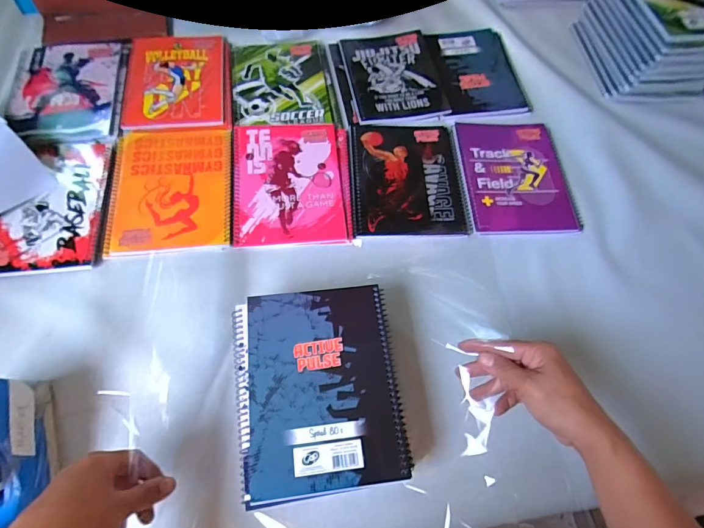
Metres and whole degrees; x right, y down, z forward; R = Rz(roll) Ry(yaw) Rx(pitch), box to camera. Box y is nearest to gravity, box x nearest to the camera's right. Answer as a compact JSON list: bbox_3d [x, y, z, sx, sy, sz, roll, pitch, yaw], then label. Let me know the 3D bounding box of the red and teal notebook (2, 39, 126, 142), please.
[{"bbox_3d":[-0.432,-0.271,0.620,0.149,0.010,0.207,-7,66,-7],"label":"red and teal notebook"}]

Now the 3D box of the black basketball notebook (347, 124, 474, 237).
[{"bbox_3d":[0.080,-0.127,0.582,0.159,0.006,0.197,-2,65,-4],"label":"black basketball notebook"}]

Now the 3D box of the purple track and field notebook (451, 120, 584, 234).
[{"bbox_3d":[0.244,-0.134,0.595,0.163,0.007,0.202,-2,65,-5],"label":"purple track and field notebook"}]

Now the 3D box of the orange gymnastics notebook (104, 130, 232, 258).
[{"bbox_3d":[-0.247,-0.107,0.552,0.157,0.007,0.204,-5,65,-6],"label":"orange gymnastics notebook"}]

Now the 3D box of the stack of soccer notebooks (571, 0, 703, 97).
[{"bbox_3d":[0.505,-0.392,0.678,0.173,0.111,0.211,-9,66,-8],"label":"stack of soccer notebooks"}]

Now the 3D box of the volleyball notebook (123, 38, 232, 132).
[{"bbox_3d":[-0.272,-0.291,0.641,0.161,0.007,0.204,-5,65,-6],"label":"volleyball notebook"}]

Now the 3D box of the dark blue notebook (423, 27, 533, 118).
[{"bbox_3d":[0.215,-0.329,0.682,0.147,0.008,0.206,-5,65,-6],"label":"dark blue notebook"}]

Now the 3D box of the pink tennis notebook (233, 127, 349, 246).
[{"bbox_3d":[-0.090,-0.117,0.565,0.147,0.008,0.194,-5,65,-6],"label":"pink tennis notebook"}]

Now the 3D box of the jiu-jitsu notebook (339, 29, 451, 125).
[{"bbox_3d":[0.067,-0.315,0.667,0.146,0.008,0.195,-7,66,-7],"label":"jiu-jitsu notebook"}]

